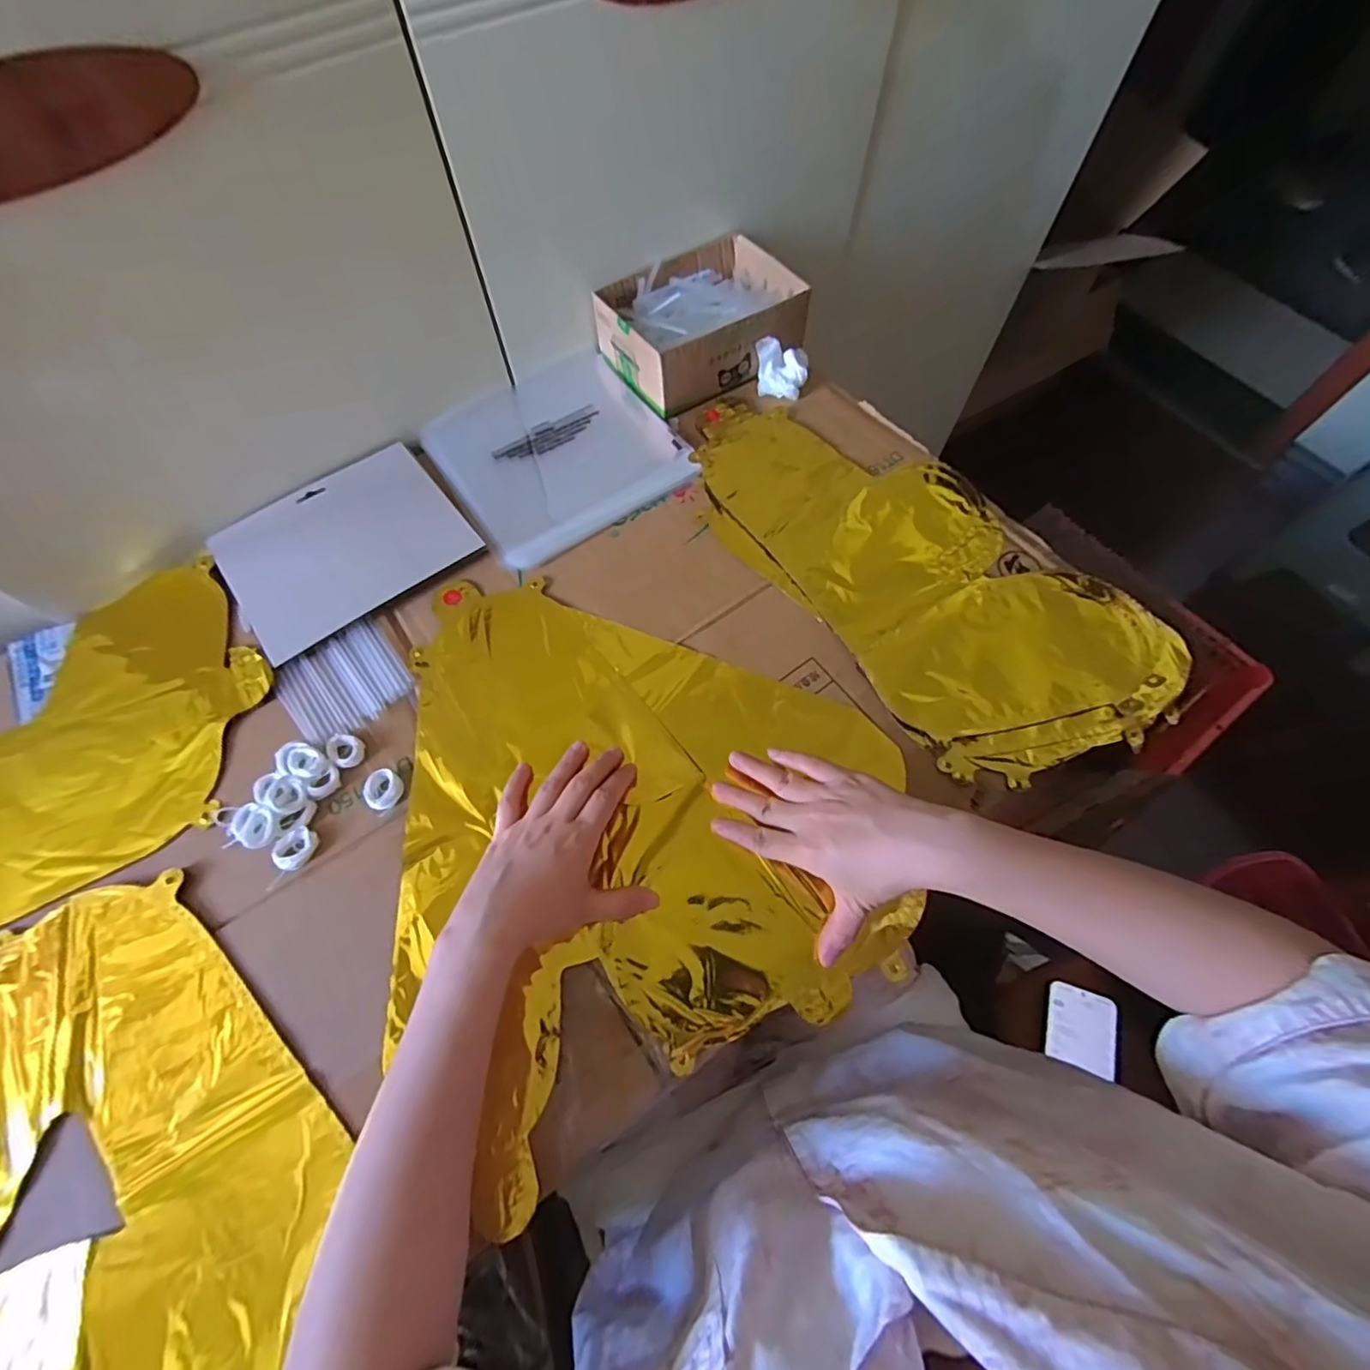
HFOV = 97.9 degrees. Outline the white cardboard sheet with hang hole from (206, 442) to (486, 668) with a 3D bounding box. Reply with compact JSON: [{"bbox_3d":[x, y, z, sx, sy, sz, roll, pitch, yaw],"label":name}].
[{"bbox_3d":[-0.301,-0.125,0.526,0.189,0.008,0.152,-37,70,-16],"label":"white cardboard sheet with hang hole"}]

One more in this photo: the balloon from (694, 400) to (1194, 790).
[{"bbox_3d":[0.194,-0.112,0.525,0.223,0.017,0.442,-34,69,-15],"label":"balloon"}]

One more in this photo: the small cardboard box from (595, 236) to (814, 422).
[{"bbox_3d":[0.014,-0.383,0.626,0.191,0.061,0.151,-31,68,-14],"label":"small cardboard box"}]

